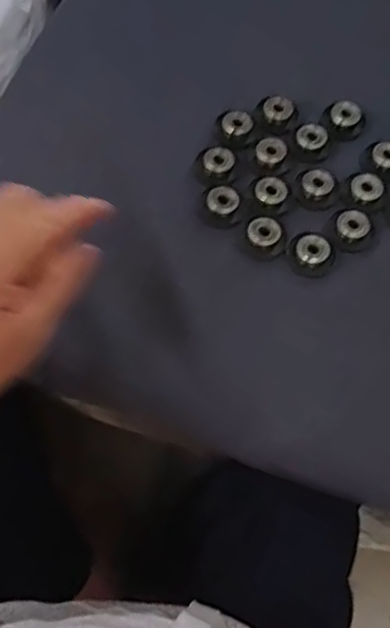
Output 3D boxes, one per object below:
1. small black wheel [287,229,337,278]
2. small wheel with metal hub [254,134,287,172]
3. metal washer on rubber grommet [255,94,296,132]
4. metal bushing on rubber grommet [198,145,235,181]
[{"bbox_3d":[0.076,-0.040,0.433,0.030,0.015,0.024,29,66,11],"label":"small black wheel"},{"bbox_3d":[0.053,-0.113,0.466,0.021,0.012,0.019,-30,69,-16],"label":"small wheel with metal hub"},{"bbox_3d":[0.059,-0.146,0.482,0.028,0.012,0.026,16,64,5],"label":"metal washer on rubber grommet"},{"bbox_3d":[0.015,-0.105,0.462,0.022,0.015,0.018,-12,65,-9],"label":"metal bushing on rubber grommet"}]

